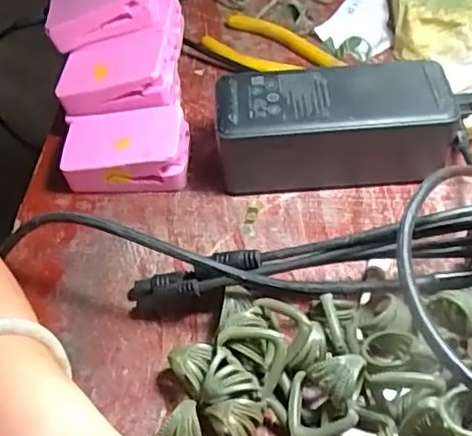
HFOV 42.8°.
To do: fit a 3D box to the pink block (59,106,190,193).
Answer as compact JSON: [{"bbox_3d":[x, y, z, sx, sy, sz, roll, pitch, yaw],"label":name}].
[{"bbox_3d":[-0.068,-0.041,0.367,0.074,0.031,0.044,-1,50,5],"label":"pink block"}]

